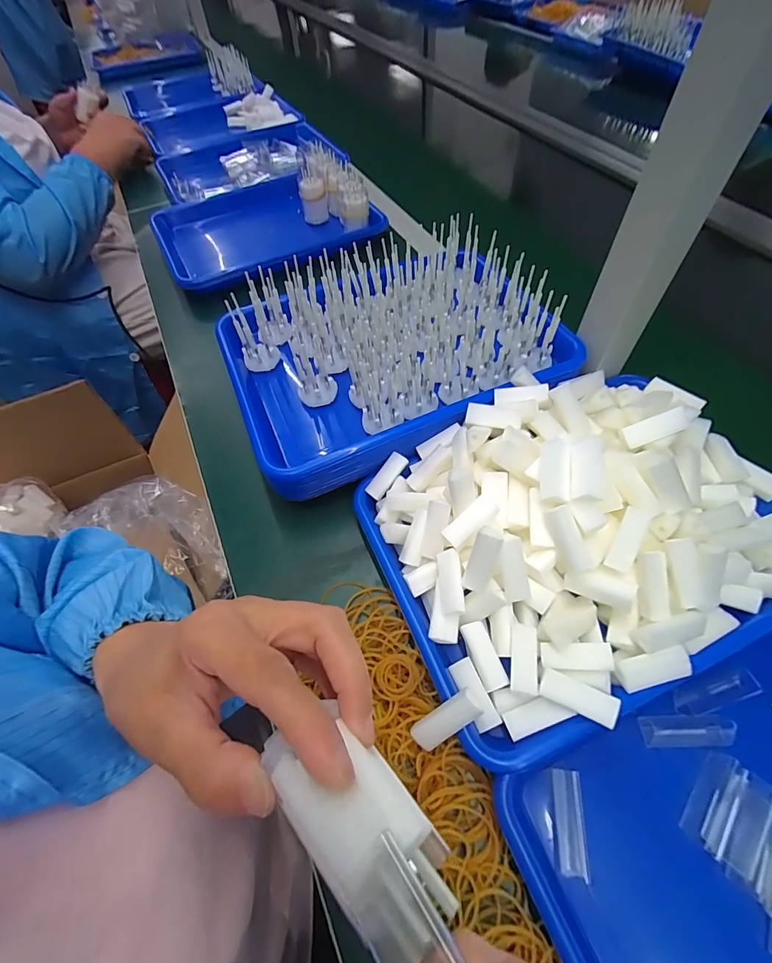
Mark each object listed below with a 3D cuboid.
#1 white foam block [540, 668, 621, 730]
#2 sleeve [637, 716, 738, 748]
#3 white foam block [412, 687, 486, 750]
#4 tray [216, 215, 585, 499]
[{"bbox_3d":[0.125,0.140,0.266,0.045,0.006,0.019,14,57,34],"label":"white foam block"},{"bbox_3d":[0.206,0.170,0.279,0.058,0.011,0.018,-2,57,2],"label":"sleeve"},{"bbox_3d":[0.040,0.155,0.265,0.048,0.010,0.017,-36,61,1],"label":"white foam block"},{"bbox_3d":[0.009,-0.152,0.426,0.346,0.073,0.247,-23,59,-12],"label":"tray"}]

